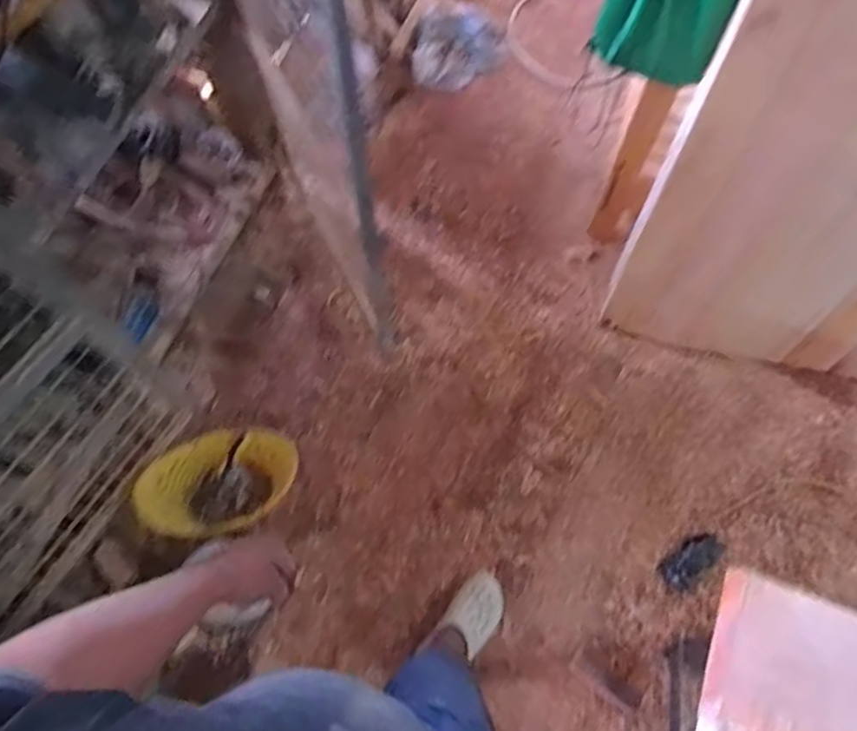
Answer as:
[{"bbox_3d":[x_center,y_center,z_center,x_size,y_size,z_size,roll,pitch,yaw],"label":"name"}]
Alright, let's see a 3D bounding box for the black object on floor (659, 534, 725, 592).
[{"bbox_3d":[0.624,0.459,1.403,0.154,0.023,0.073,-38,73,-14],"label":"black object on floor"}]

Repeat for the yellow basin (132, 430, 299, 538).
[{"bbox_3d":[-0.487,0.270,1.410,0.357,0.152,0.231,-11,67,-5],"label":"yellow basin"}]

